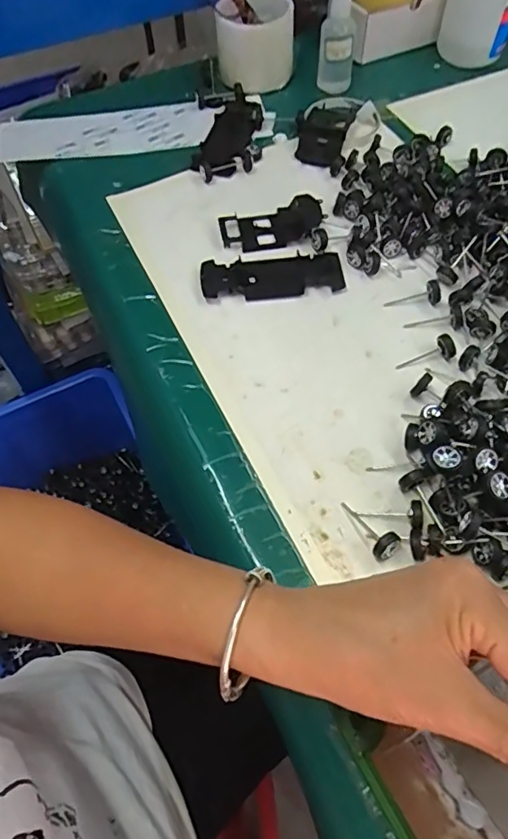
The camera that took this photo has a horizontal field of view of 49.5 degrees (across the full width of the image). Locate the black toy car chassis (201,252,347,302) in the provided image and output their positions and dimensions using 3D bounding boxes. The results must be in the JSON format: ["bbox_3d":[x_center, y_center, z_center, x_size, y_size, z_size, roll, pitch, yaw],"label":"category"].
[{"bbox_3d":[0.017,-0.129,0.495,0.124,0.010,0.046,-6,60,-1],"label":"black toy car chassis"}]

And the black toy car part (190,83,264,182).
[{"bbox_3d":[-0.029,-0.314,0.601,0.071,0.016,0.148,1,60,3],"label":"black toy car part"}]

